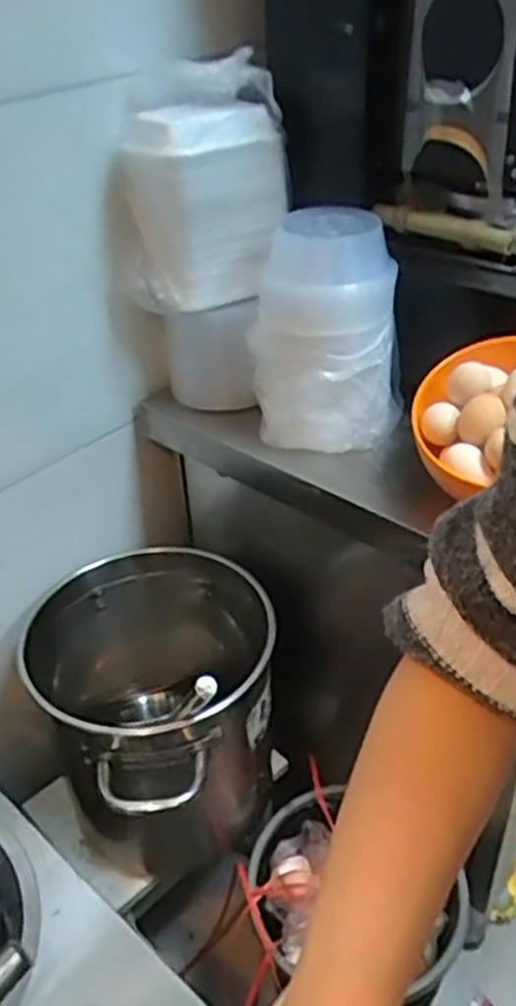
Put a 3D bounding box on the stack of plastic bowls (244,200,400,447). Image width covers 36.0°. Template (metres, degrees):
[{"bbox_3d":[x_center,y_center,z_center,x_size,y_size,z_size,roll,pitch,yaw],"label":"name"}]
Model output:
[{"bbox_3d":[0.076,-0.193,0.902,0.164,0.227,0.144,-2,37,3],"label":"stack of plastic bowls"}]

